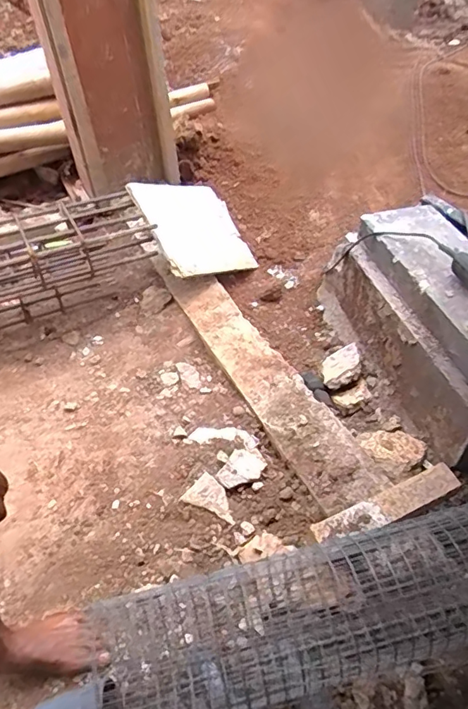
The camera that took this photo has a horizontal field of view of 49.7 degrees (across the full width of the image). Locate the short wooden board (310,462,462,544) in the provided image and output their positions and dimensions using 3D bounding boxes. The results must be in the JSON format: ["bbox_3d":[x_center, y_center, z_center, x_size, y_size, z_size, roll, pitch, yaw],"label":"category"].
[{"bbox_3d":[0.285,0.272,0.919,0.301,0.018,0.065,-18,30,-21],"label":"short wooden board"}]

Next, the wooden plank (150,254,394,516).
[{"bbox_3d":[0.029,-0.006,1.262,0.145,0.022,0.911,-21,45,-17],"label":"wooden plank"}]

